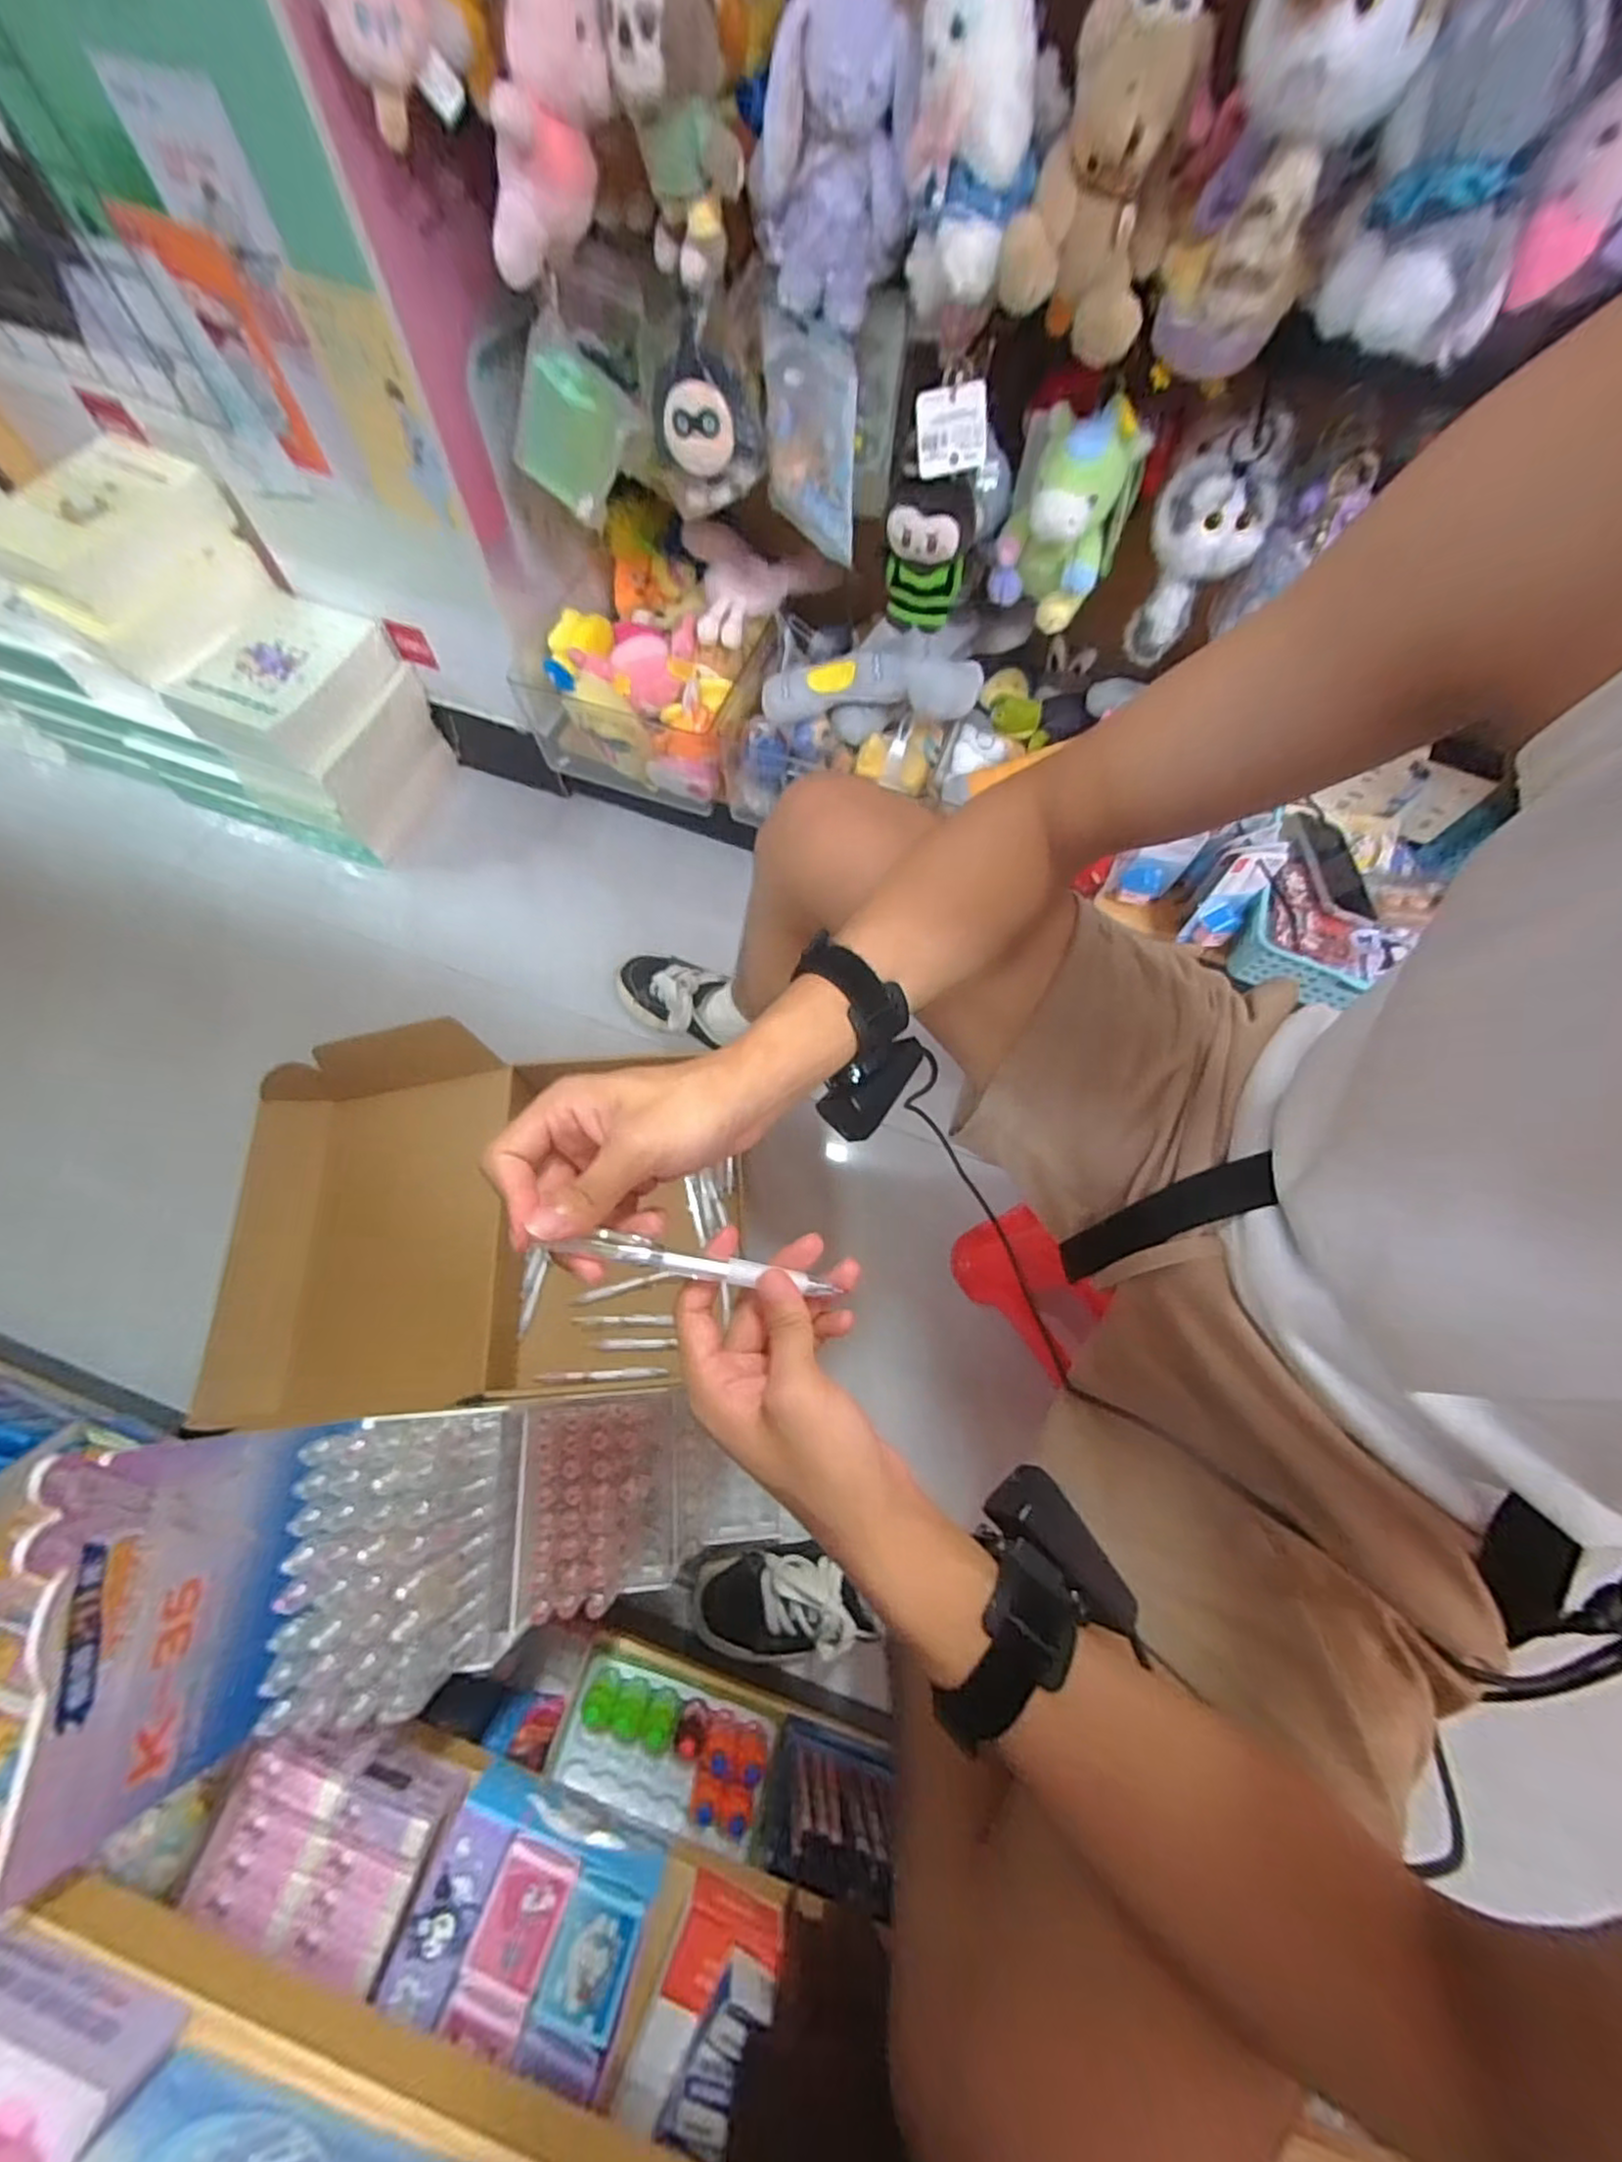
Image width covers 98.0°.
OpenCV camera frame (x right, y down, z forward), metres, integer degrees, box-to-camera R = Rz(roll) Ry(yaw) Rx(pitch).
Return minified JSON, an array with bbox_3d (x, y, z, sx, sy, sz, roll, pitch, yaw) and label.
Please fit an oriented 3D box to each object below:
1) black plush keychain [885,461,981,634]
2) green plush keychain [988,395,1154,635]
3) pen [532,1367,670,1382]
[{"bbox_3d":[0.107,-0.496,0.662,0.079,0.124,0.053,12,68,2],"label":"black plush keychain"},{"bbox_3d":[0.227,-0.501,0.632,0.100,0.148,0.074,12,68,2],"label":"green plush keychain"},{"bbox_3d":[-0.223,0.314,0.755,0.132,0.008,0.011,3,67,-15],"label":"pen"}]

